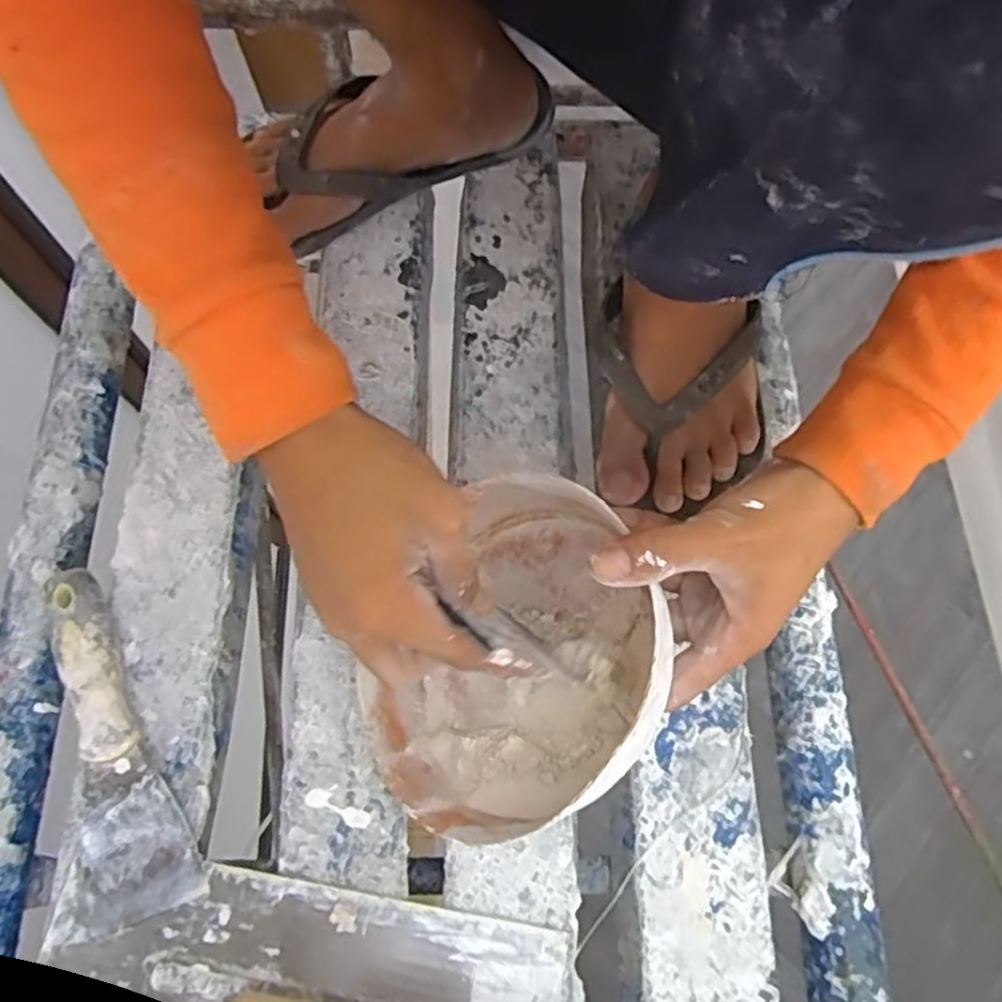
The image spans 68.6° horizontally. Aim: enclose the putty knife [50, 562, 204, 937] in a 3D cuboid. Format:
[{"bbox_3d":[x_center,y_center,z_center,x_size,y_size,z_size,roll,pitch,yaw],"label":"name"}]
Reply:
[{"bbox_3d":[-0.216,0.129,0.394,0.057,0.025,0.183,-21,72,-7],"label":"putty knife"}]

